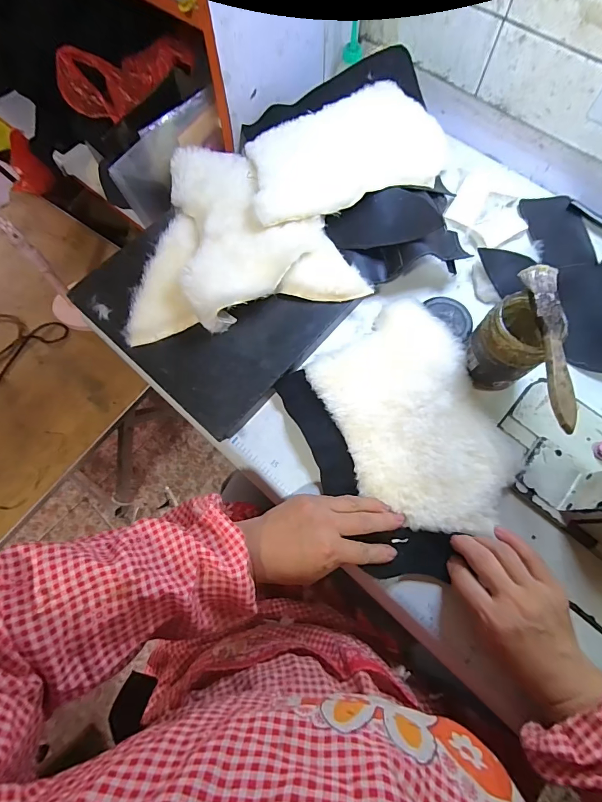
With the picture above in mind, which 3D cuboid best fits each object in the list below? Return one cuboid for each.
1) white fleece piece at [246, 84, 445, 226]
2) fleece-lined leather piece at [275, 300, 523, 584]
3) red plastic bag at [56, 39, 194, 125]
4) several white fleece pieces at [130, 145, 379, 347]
[{"bbox_3d":[0.054,-0.287,0.445,0.249,0.036,0.134,-21,71,-7],"label":"white fleece piece"},{"bbox_3d":[0.105,0.031,0.387,0.183,0.040,0.229,-29,72,-10],"label":"fleece-lined leather piece"},{"bbox_3d":[-0.260,-0.489,0.566,0.122,0.053,0.170,28,72,11],"label":"red plastic bag"},{"bbox_3d":[-0.080,-0.191,0.433,0.254,0.044,0.225,-14,70,-5],"label":"several white fleece pieces"}]

